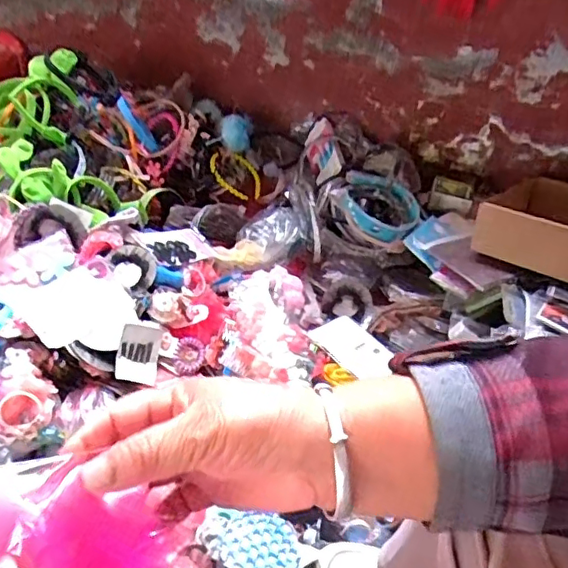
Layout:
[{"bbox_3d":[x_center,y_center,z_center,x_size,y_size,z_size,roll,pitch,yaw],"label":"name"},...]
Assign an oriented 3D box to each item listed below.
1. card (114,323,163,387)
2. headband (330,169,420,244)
[{"bbox_3d":[-0.208,0.100,0.820,0.063,0.008,0.082,14,74,-36],"label":"card"},{"bbox_3d":[0.169,-0.141,1.050,0.161,0.067,0.132,11,45,10],"label":"headband"}]

